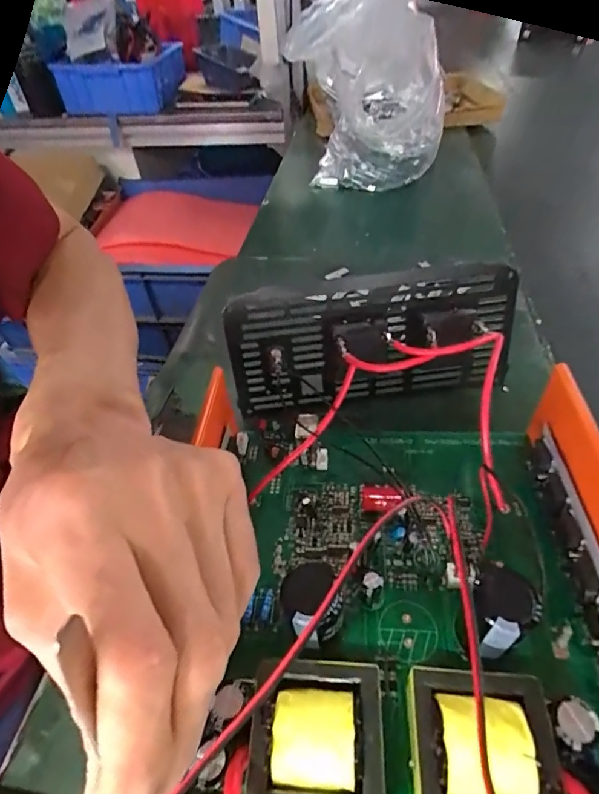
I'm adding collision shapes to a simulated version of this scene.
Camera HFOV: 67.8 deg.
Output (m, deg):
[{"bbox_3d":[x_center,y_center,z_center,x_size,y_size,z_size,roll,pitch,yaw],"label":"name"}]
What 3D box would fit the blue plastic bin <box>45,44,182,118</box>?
[{"bbox_3d":[-0.335,-0.608,0.856,0.189,0.083,0.182,3,47,10],"label":"blue plastic bin"}]

